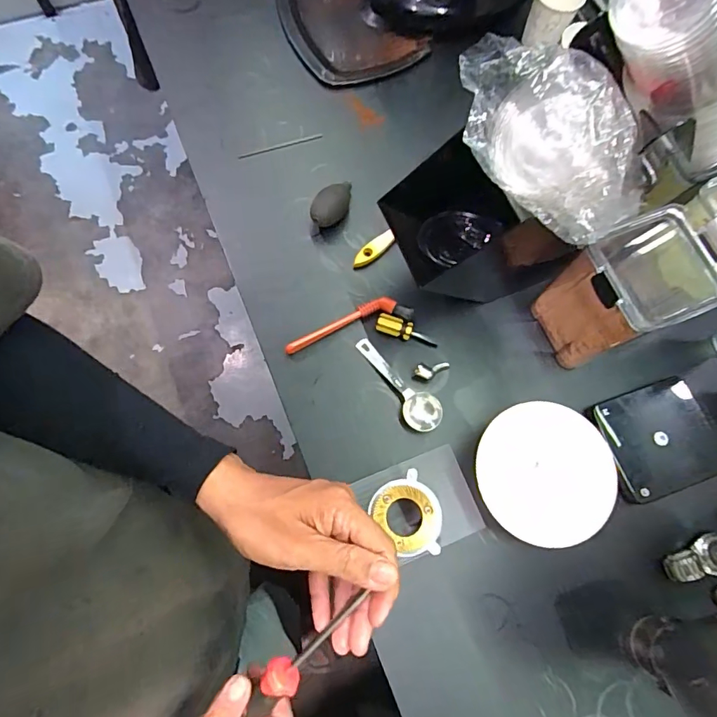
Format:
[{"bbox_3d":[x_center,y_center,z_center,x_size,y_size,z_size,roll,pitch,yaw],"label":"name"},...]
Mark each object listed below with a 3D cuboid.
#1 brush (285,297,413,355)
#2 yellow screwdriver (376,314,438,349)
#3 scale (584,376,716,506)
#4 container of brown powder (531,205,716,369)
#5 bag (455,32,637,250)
[{"bbox_3d":[-0.013,-0.044,0.556,0.159,0.017,0.035,-16,76,-7],"label":"brush"},{"bbox_3d":[0.059,-0.033,0.555,0.078,0.018,0.022,22,74,-8],"label":"yellow screwdriver"},{"bbox_3d":[0.343,0.092,0.524,0.132,0.021,0.116,-17,76,-7],"label":"scale"},{"bbox_3d":[0.278,-0.065,0.499,0.117,0.158,0.104,-19,76,-8],"label":"container of brown powder"},{"bbox_3d":[0.144,-0.178,0.353,0.082,0.079,0.174,-33,79,-11],"label":"bag"}]

